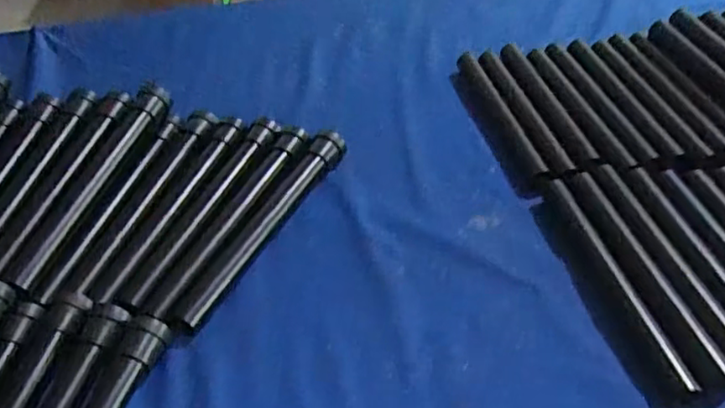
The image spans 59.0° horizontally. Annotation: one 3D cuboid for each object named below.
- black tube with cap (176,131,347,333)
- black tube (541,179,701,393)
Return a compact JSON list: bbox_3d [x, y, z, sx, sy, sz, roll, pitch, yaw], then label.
[{"bbox_3d":[-0.088,0.013,0.580,0.028,0.022,0.243,20,49,22],"label":"black tube with cap"},{"bbox_3d":[0.202,0.058,0.527,0.020,0.023,0.219,-11,45,-8],"label":"black tube"}]

